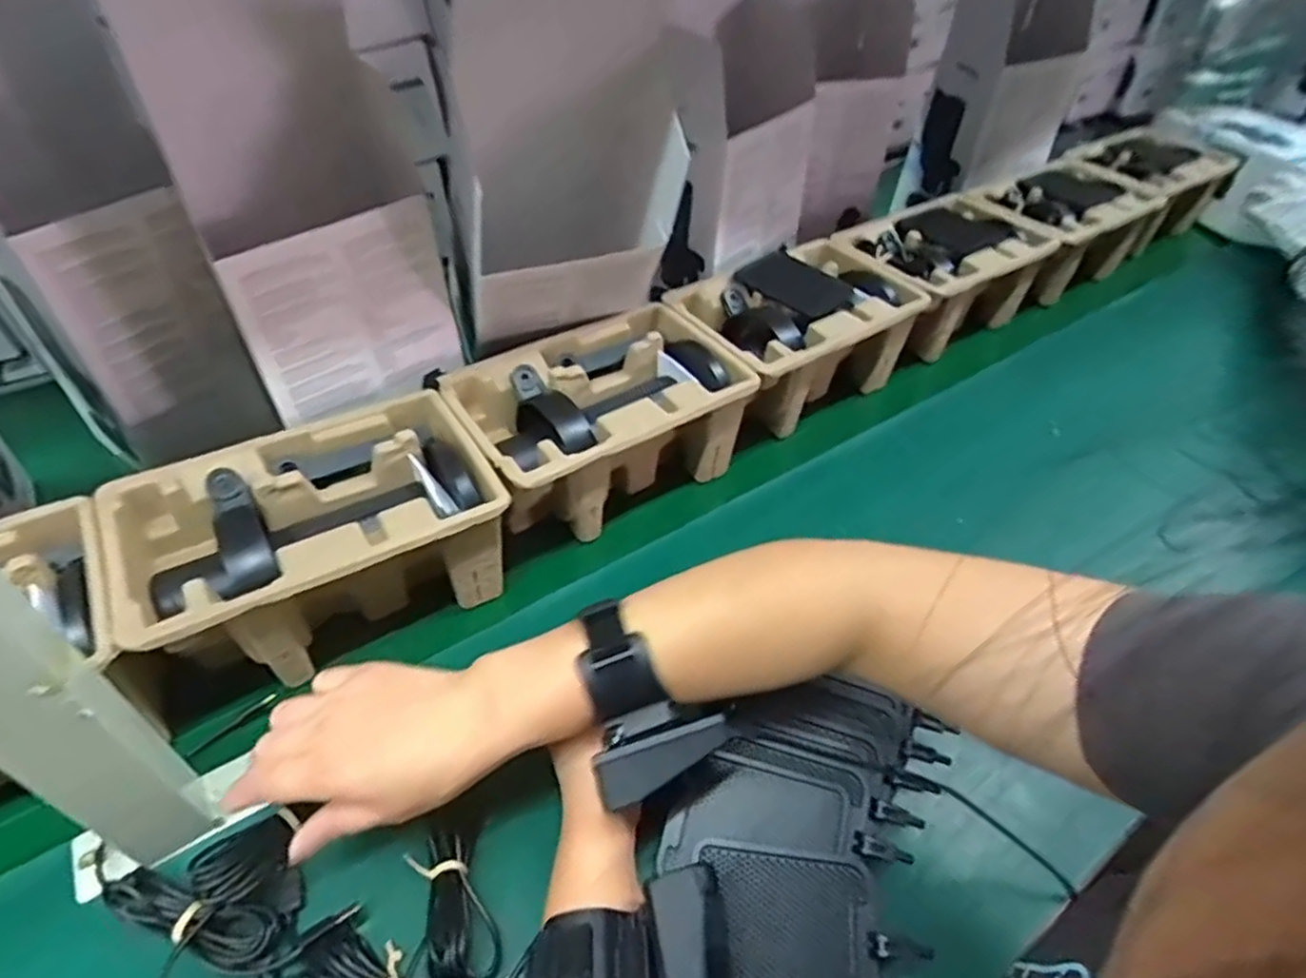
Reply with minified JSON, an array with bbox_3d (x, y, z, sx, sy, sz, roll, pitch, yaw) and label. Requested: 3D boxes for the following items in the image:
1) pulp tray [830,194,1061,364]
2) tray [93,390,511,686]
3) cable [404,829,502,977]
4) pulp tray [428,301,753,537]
[{"bbox_3d":[0.326,-0.244,0.813,0.233,0.100,0.153,-28,53,-27],"label":"pulp tray"},{"bbox_3d":[-0.229,0.035,0.496,0.228,0.099,0.148,-25,51,-24],"label":"tray"},{"bbox_3d":[-0.108,0.222,0.375,0.033,0.022,0.074,-20,50,-21],"label":"cable"},{"bbox_3d":[-0.044,-0.055,0.602,0.228,0.097,0.151,-22,51,-23],"label":"pulp tray"}]

